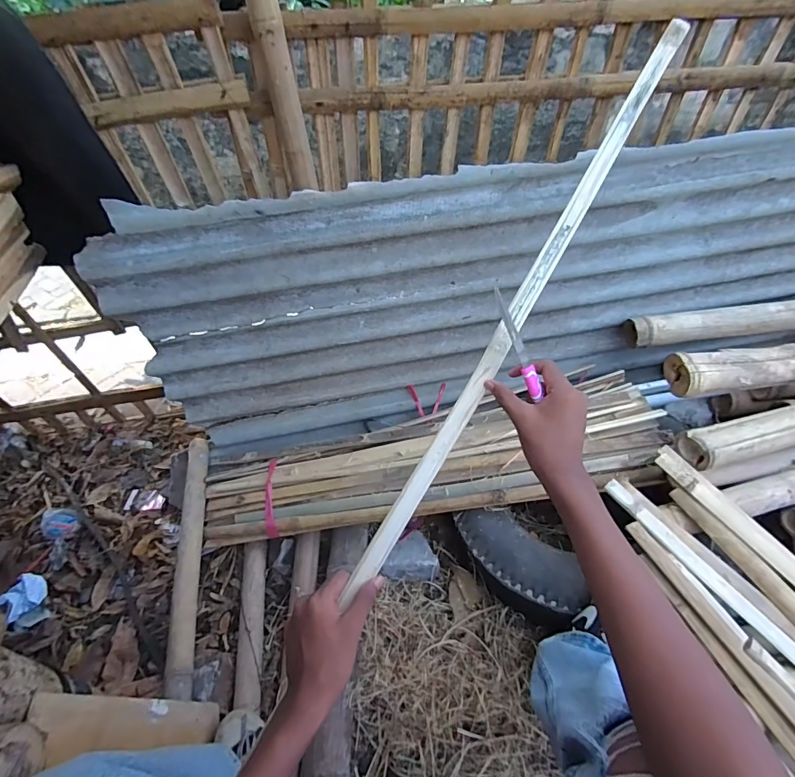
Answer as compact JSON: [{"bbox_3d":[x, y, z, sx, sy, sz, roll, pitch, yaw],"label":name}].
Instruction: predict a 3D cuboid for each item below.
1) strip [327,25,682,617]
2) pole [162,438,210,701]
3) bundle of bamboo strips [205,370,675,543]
[{"bbox_3d":[0.145,-0.104,0.493,0.025,0.015,0.749,28,85,24],"label":"strip"},{"bbox_3d":[-0.435,0.335,0.910,0.047,0.037,0.551,-11,49,-7],"label":"pole"},{"bbox_3d":[0.055,0.160,0.949,1.006,0.075,0.232,-12,48,8],"label":"bundle of bamboo strips"}]

